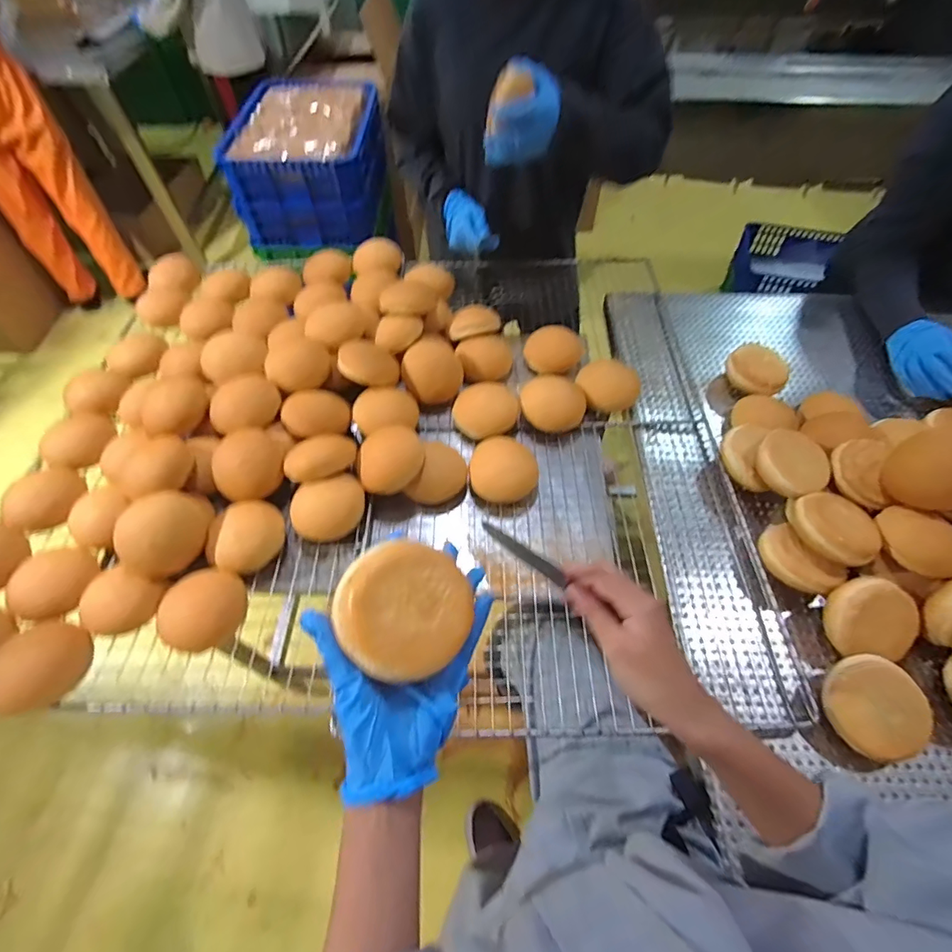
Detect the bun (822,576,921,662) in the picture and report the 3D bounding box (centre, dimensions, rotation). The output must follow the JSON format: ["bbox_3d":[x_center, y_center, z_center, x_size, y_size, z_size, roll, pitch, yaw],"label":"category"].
[{"bbox_3d":[0.464,0.163,0.556,0.087,0.028,0.090,0,90,7],"label":"bun"}]

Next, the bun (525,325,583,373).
[{"bbox_3d":[0.139,-0.224,0.856,0.099,0.050,0.099,11,55,5],"label":"bun"}]

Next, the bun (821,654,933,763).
[{"bbox_3d":[0.433,0.249,0.520,0.090,0.031,0.097,-3,73,9],"label":"bun"}]

